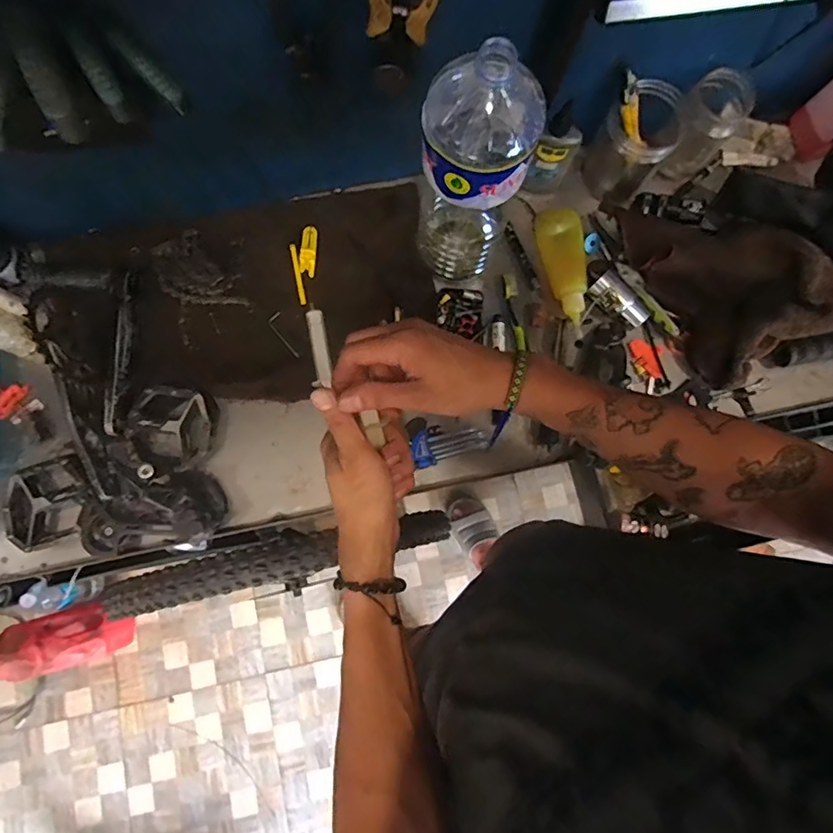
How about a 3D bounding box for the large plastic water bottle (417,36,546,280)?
[{"bbox_3d":[0.057,-0.241,0.523,0.102,0.292,0.098,8,80,0],"label":"large plastic water bottle"}]

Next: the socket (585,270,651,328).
[{"bbox_3d":[0.260,-0.148,0.643,0.079,0.034,0.036,44,82,6],"label":"socket"}]

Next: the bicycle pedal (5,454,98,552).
[{"bbox_3d":[-0.426,0.100,0.592,0.109,0.029,0.091,-21,81,-5],"label":"bicycle pedal"}]

